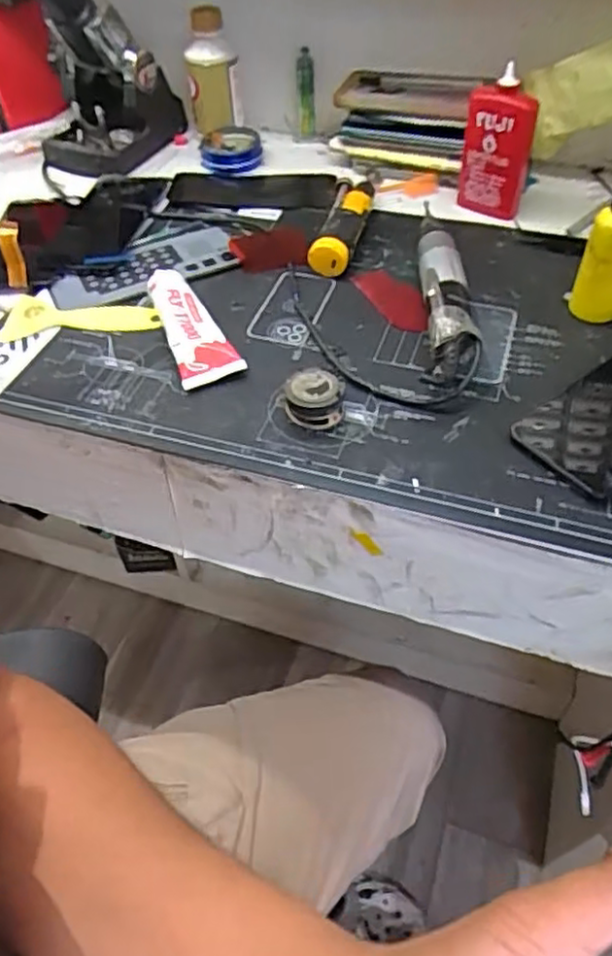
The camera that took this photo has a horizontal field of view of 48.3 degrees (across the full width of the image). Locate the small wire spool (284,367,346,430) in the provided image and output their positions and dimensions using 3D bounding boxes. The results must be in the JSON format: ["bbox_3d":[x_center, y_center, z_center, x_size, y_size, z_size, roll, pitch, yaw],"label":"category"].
[{"bbox_3d":[0.005,-0.052,0.446,0.038,0.026,0.031,3,50,5],"label":"small wire spool"}]

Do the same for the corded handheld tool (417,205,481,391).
[{"bbox_3d":[0.102,-0.132,0.504,0.040,0.039,0.181,3,50,5],"label":"corded handheld tool"}]

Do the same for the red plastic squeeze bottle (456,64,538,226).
[{"bbox_3d":[0.168,-0.288,0.597,0.058,0.112,0.048,8,50,9],"label":"red plastic squeeze bottle"}]

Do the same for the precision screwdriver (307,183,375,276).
[{"bbox_3d":[0.034,-0.220,0.586,0.032,0.028,0.123,11,51,12],"label":"precision screwdriver"}]

